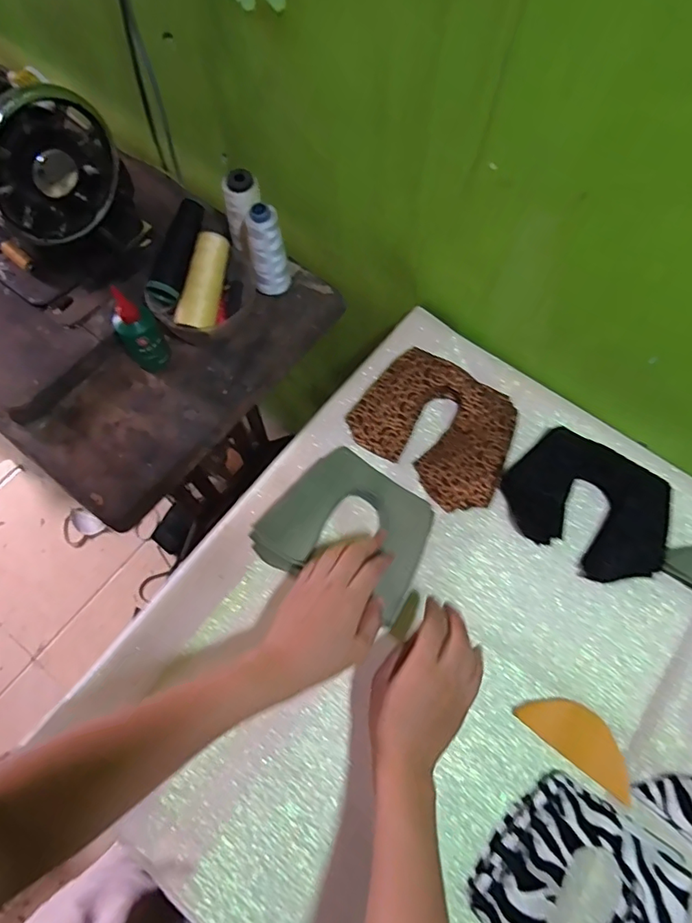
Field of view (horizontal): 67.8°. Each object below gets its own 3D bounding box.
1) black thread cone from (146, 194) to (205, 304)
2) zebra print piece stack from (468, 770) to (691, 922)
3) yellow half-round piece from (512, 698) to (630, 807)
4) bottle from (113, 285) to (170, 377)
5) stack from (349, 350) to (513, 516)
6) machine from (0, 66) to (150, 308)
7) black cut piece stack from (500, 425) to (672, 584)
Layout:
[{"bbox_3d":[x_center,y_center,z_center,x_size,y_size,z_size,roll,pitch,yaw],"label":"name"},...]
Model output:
[{"bbox_3d":[-0.188,-0.238,0.581,0.032,0.039,0.118,18,87,9],"label":"black thread cone"},{"bbox_3d":[0.195,0.345,0.414,0.156,0.019,0.128,30,71,11],"label":"zebra print piece stack"},{"bbox_3d":[0.211,0.247,0.461,0.106,0.004,0.045,38,72,13],"label":"yellow half-round piece"},{"bbox_3d":[-0.229,-0.141,0.565,0.048,0.104,0.043,-28,72,-9],"label":"bottle"},{"bbox_3d":[0.101,-0.041,0.560,0.167,0.022,0.137,32,71,12],"label":"stack"},{"bbox_3d":[-0.431,-0.367,0.577,0.383,0.203,0.174,36,74,12],"label":"machine"},{"bbox_3d":[0.254,0.043,0.532,0.161,0.024,0.128,37,72,13],"label":"black cut piece stack"}]

